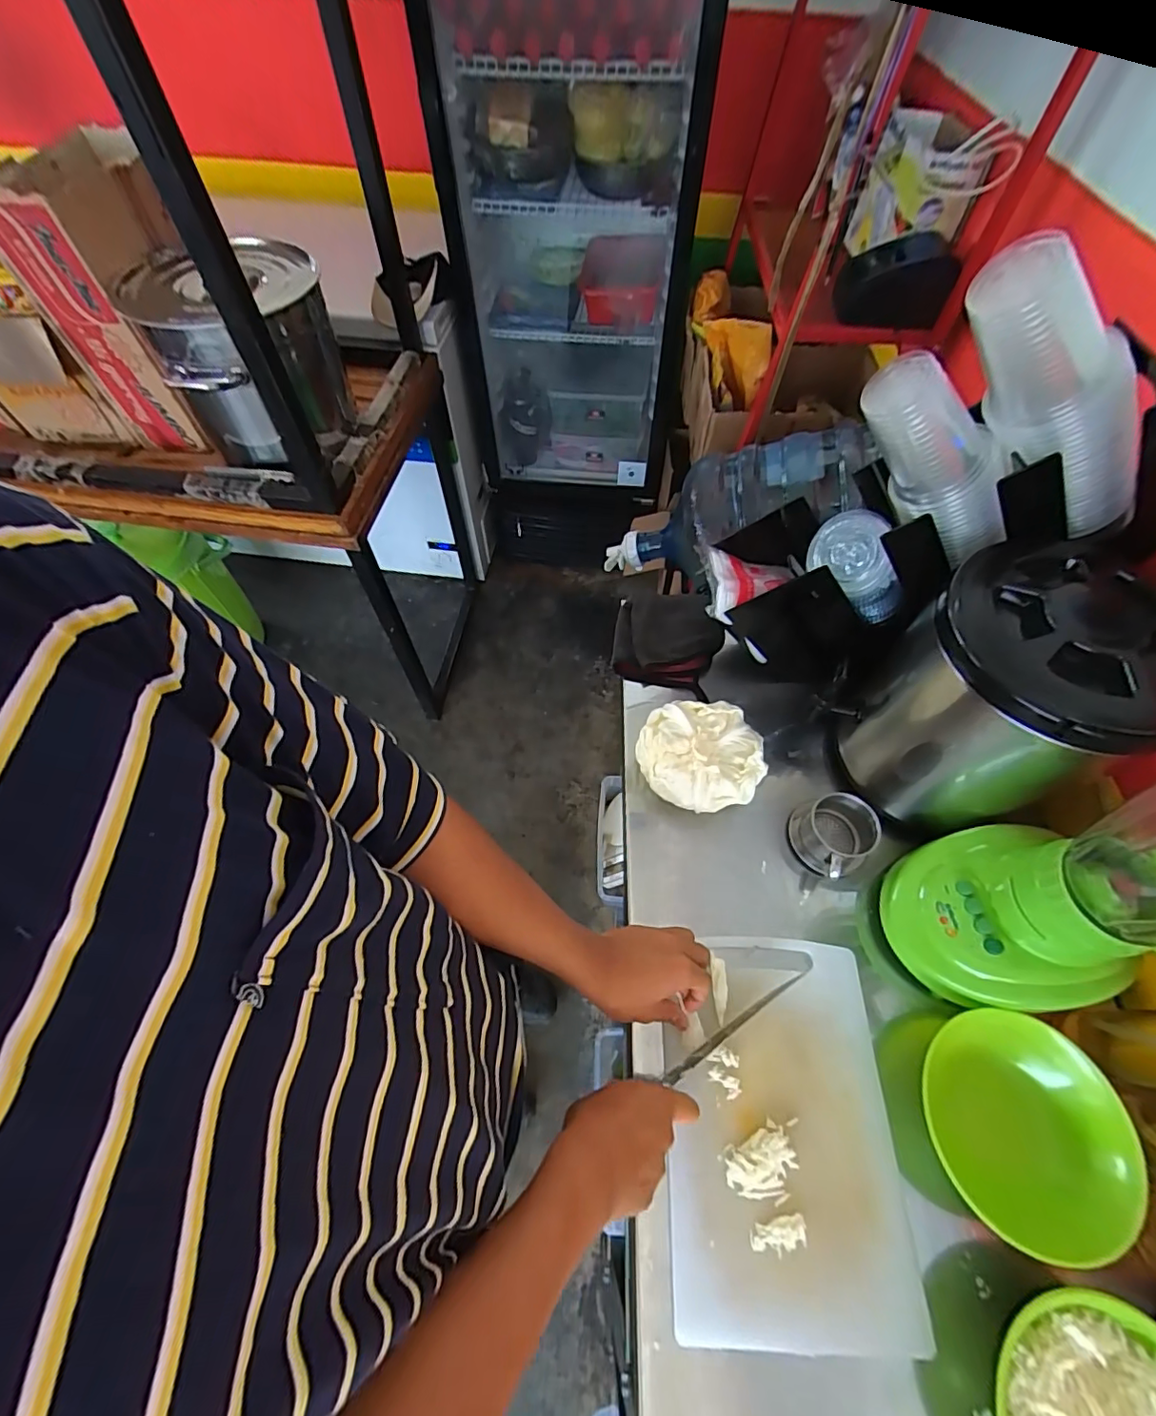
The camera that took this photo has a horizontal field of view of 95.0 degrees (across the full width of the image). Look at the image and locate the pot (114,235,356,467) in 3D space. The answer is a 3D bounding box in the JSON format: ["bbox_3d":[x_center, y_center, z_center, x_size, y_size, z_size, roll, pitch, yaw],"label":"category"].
[{"bbox_3d":[-0.574,-0.609,0.930,0.236,0.250,0.294,25,63,13],"label":"pot"}]

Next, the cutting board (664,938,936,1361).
[{"bbox_3d":[0.189,0.386,0.501,0.206,0.014,0.303,2,60,1],"label":"cutting board"}]

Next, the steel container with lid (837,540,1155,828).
[{"bbox_3d":[0.455,-0.015,0.569,0.214,0.265,0.207,0,60,0],"label":"steel container with lid"}]

